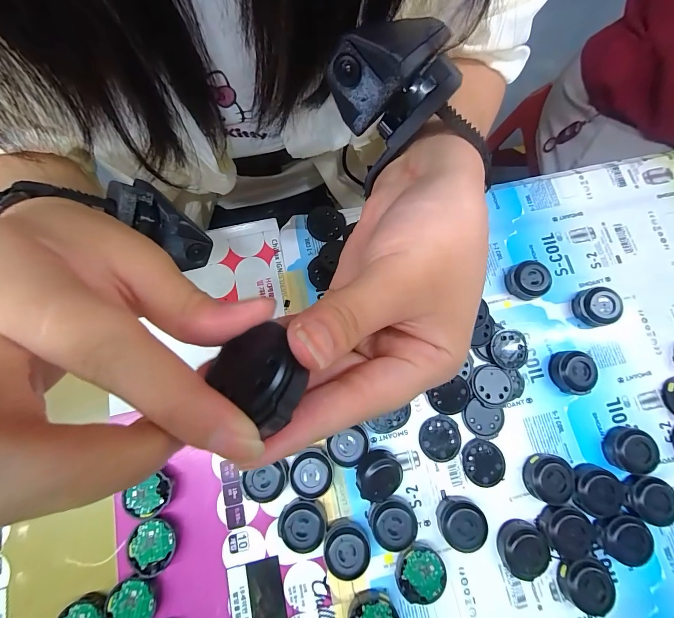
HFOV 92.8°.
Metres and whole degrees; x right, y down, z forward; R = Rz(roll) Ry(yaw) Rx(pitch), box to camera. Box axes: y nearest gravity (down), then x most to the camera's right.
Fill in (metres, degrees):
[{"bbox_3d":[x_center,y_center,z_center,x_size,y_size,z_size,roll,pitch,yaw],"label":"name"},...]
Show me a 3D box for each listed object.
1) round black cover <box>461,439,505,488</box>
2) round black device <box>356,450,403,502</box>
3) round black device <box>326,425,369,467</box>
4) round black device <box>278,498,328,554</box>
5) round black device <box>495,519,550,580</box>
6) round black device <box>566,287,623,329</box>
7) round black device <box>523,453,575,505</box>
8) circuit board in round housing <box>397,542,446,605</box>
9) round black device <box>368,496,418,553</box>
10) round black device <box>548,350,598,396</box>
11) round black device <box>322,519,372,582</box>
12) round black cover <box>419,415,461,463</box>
[{"bbox_3d":[0.102,0.107,0.223,0.030,0.004,0.028,0,76,-2],"label":"round black cover"},{"bbox_3d":[0.028,0.110,0.213,0.027,0.021,0.030,37,78,7],"label":"round black device"},{"bbox_3d":[0.008,0.094,0.220,0.028,0.016,0.023,-26,78,-8],"label":"round black device"},{"bbox_3d":[-0.022,0.140,0.209,0.030,0.013,0.028,0,76,-2],"label":"round black device"},{"bbox_3d":[0.120,0.157,0.210,0.027,0.010,0.029,0,76,-2],"label":"round black device"},{"bbox_3d":[0.199,-0.001,0.248,0.029,0.015,0.029,0,76,-2],"label":"round black device"},{"bbox_3d":[0.144,0.115,0.218,0.028,0.013,0.030,0,76,-2],"label":"round black device"},{"bbox_3d":[0.053,0.168,0.204,0.030,0.012,0.029,-28,78,-8],"label":"circuit board in round housing"},{"bbox_3d":[0.037,0.140,0.210,0.029,0.012,0.030,0,76,-2],"label":"round black device"},{"bbox_3d":[0.173,0.047,0.235,0.026,0.016,0.029,-43,81,-11],"label":"round black device"},{"bbox_3d":[0.006,0.153,0.206,0.028,0.014,0.030,0,76,-2],"label":"round black device"},{"bbox_3d":[0.073,0.091,0.226,0.028,0.004,0.030,0,76,-2],"label":"round black cover"}]

